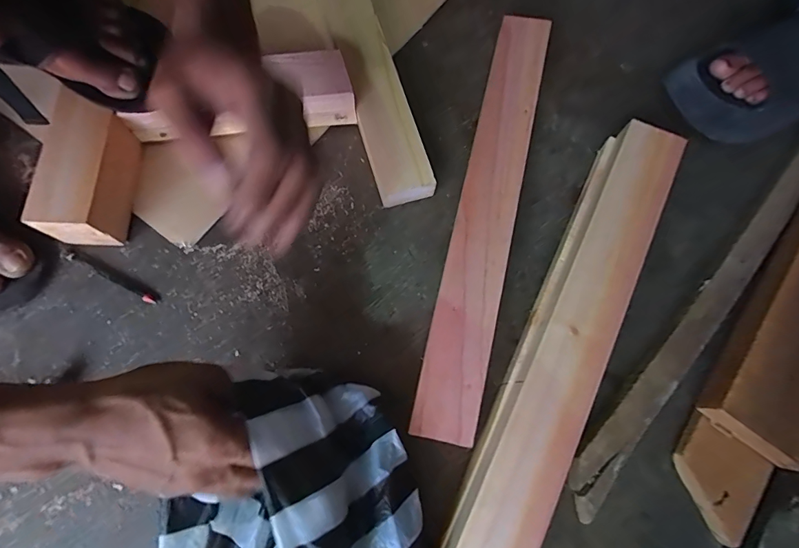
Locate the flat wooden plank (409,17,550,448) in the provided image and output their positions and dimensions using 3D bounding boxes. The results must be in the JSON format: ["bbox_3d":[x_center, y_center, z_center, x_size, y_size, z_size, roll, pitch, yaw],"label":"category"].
[{"bbox_3d":[0.088,-0.071,0.421,0.063,0.022,0.465,9,75,22],"label":"flat wooden plank"}]

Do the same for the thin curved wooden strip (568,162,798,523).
[{"bbox_3d":[0.342,0.017,0.414,0.047,0.030,0.558,43,77,11],"label":"thin curved wooden strip"}]

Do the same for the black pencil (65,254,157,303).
[{"bbox_3d":[-0.295,0.003,0.415,0.106,0.009,0.009,26,75,8],"label":"black pencil"}]

